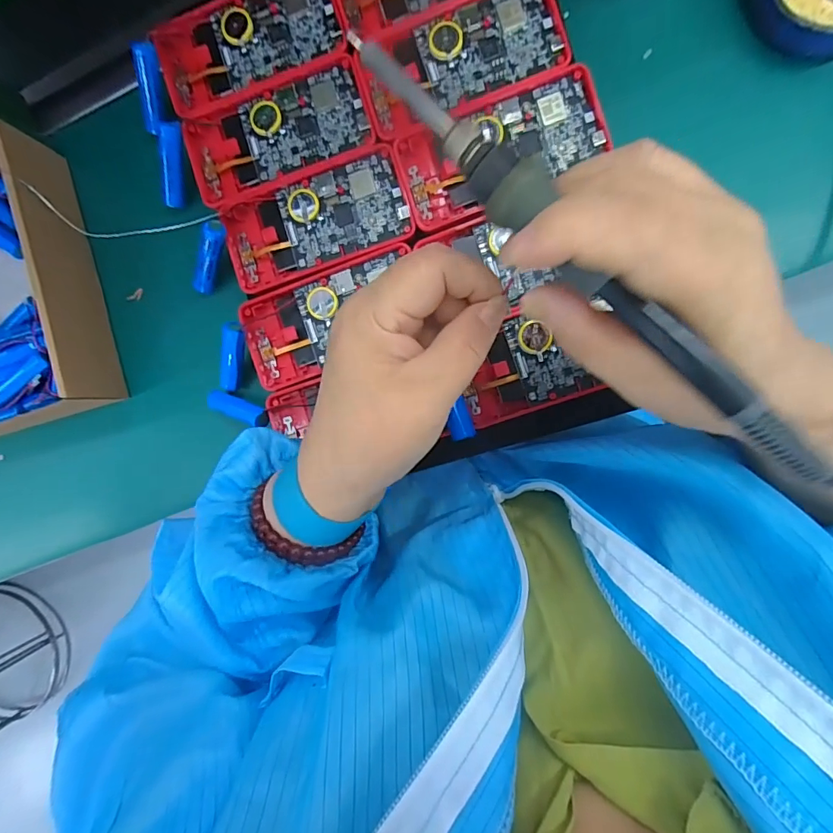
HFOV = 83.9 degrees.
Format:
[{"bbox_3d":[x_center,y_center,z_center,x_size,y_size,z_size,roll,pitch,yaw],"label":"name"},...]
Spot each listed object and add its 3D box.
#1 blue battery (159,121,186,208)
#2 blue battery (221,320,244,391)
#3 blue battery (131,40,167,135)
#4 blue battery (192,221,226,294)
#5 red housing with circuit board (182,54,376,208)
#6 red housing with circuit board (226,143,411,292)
[{"bbox_3d":[-0.164,-0.169,0.313,0.009,0.011,0.051,16,120,7],"label":"blue battery"},{"bbox_3d":[-0.125,-0.039,0.313,0.013,0.013,0.052,27,127,6],"label":"blue battery"},{"bbox_3d":[-0.177,-0.217,0.308,0.014,0.011,0.052,4,109,8],"label":"blue battery"},{"bbox_3d":[-0.141,-0.106,0.314,0.013,0.012,0.051,36,125,5],"label":"blue battery"},{"bbox_3d":[-0.091,-0.184,0.305,0.121,0.011,0.058,-20,90,9],"label":"red housing with circuit board"},{"bbox_3d":[-0.065,-0.126,0.303,0.121,0.012,0.058,-16,91,9],"label":"red housing with circuit board"}]

